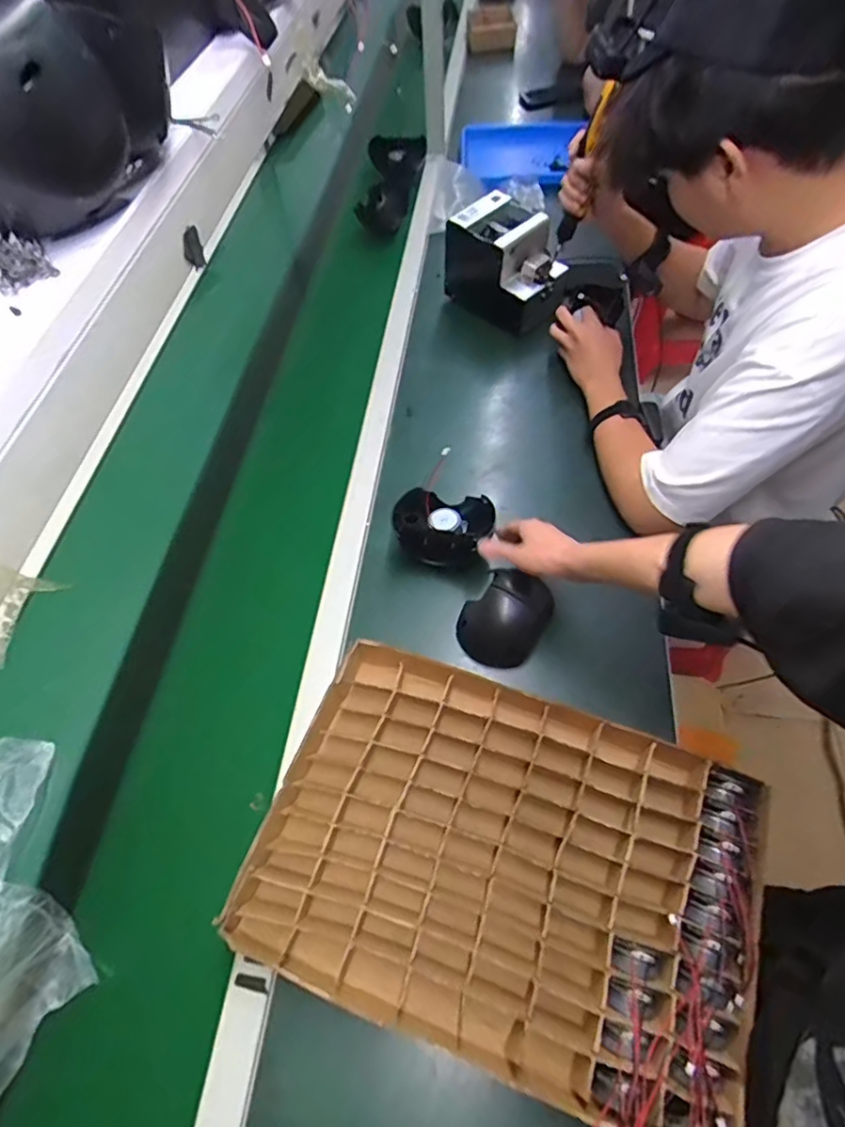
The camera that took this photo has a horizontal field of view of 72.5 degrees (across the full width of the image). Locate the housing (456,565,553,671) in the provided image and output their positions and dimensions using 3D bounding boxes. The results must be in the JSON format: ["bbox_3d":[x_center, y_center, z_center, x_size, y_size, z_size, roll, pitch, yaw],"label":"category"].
[{"bbox_3d":[0.103,0.065,0.700,0.090,0.075,0.112,32,65,20],"label":"housing"}]

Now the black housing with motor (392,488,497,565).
[{"bbox_3d":[0.026,-0.049,0.759,0.129,0.050,0.082,10,59,9],"label":"black housing with motor"}]

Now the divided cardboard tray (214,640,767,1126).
[{"bbox_3d":[0.075,0.287,0.568,0.449,0.053,0.320,16,60,13],"label":"divided cardboard tray"}]

